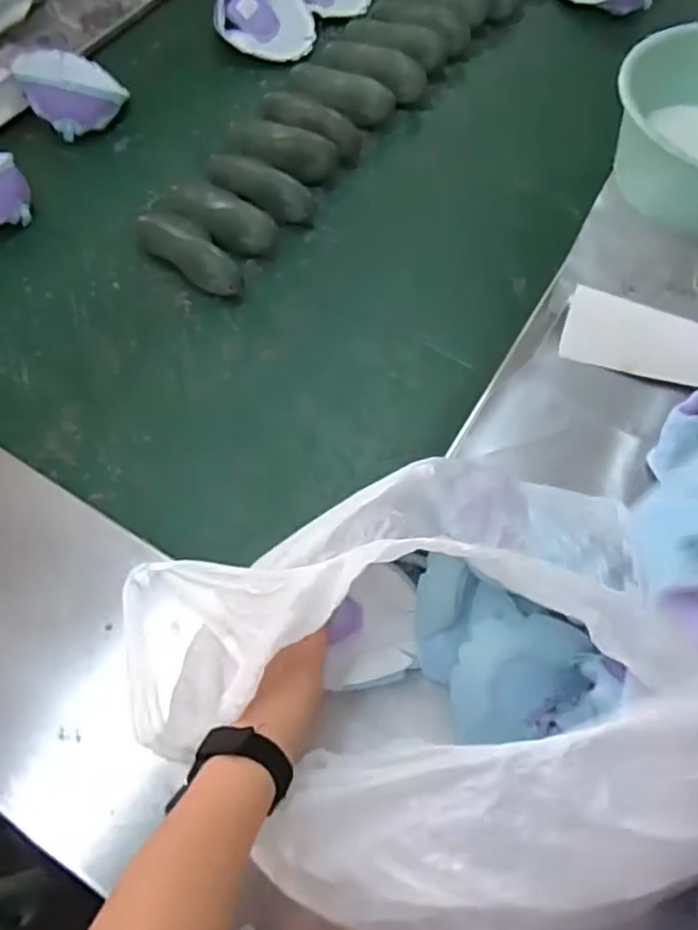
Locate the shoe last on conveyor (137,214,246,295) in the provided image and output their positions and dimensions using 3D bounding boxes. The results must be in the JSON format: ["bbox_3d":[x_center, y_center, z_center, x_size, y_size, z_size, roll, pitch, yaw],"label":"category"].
[{"bbox_3d":[-0.198,-0.261,0.804,0.158,0.049,0.054,36,68,15],"label":"shoe last on conveyor"}]

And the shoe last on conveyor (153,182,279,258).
[{"bbox_3d":[-0.168,-0.310,0.831,0.160,0.050,0.054,25,66,10],"label":"shoe last on conveyor"}]

